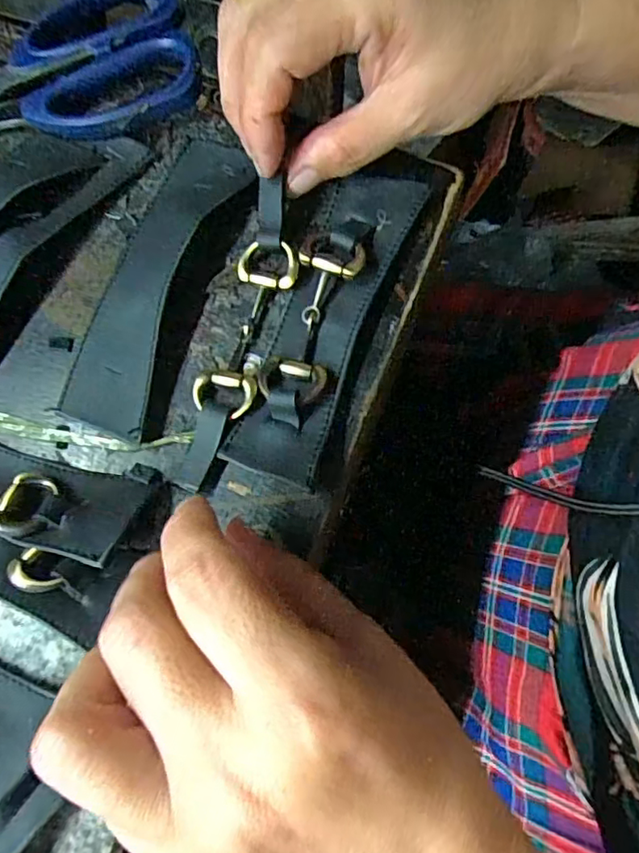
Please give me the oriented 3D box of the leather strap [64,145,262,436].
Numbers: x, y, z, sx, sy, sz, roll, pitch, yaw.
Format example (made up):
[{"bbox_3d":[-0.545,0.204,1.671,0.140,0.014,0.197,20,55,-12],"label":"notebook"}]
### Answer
[{"bbox_3d":[-0.064,-0.060,0.229,0.036,0.021,0.128,18,77,7],"label":"leather strap"}]

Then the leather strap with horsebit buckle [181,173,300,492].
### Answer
[{"bbox_3d":[-0.029,-0.036,0.222,0.025,0.013,0.123,14,80,2],"label":"leather strap with horsebit buckle"}]

